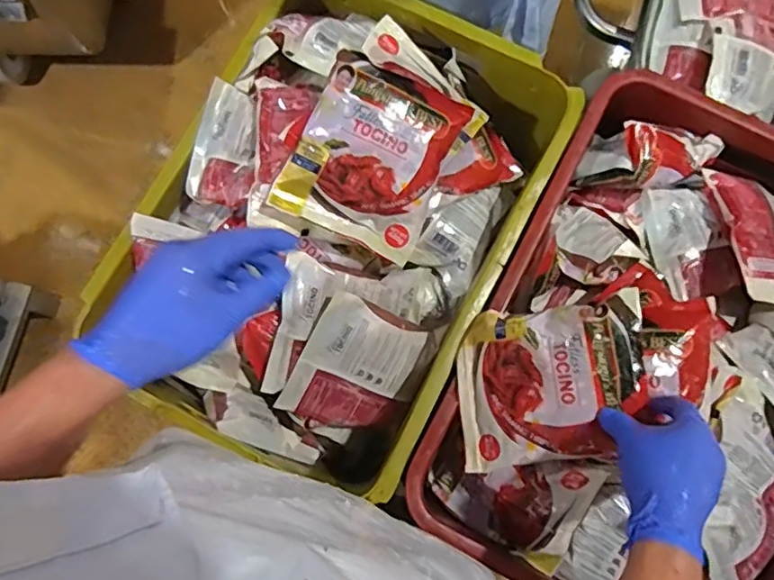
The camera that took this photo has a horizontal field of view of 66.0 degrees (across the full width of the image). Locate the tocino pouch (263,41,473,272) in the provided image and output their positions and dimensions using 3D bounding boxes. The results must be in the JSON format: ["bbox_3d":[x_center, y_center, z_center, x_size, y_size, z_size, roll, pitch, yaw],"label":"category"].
[{"bbox_3d":[-0.012,-0.124,0.558,0.137,0.021,0.158,25,98,-11],"label":"tocino pouch"}]

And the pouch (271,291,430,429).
[{"bbox_3d":[-0.035,0.082,0.613,0.110,0.016,0.139,26,105,-14],"label":"pouch"}]

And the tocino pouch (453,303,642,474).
[{"bbox_3d":[0.135,0.085,0.527,0.147,0.032,0.136,-10,76,26],"label":"tocino pouch"}]

